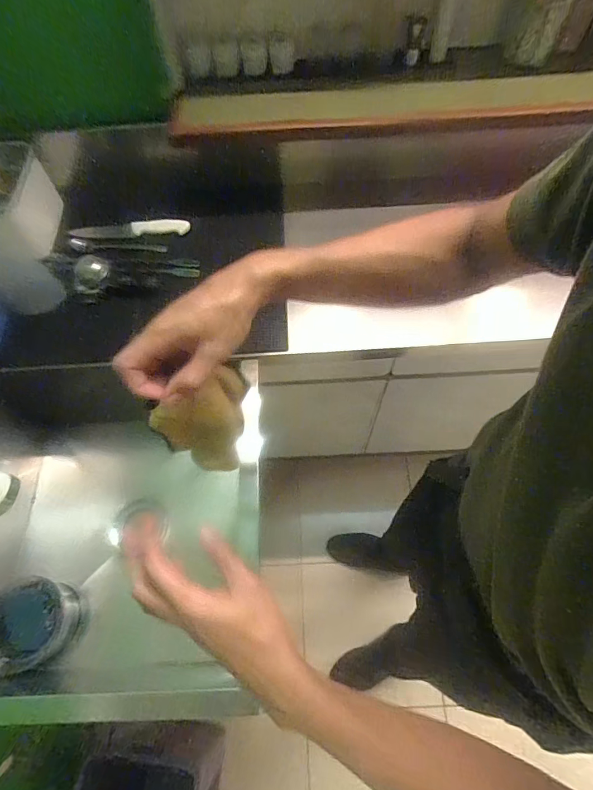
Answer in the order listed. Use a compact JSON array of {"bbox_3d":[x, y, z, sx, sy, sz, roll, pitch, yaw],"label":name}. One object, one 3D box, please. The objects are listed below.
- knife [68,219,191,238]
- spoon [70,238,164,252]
[{"bbox_3d":[-0.348,-0.355,0.885,0.243,0.023,0.034,-2,64,2],"label":"knife"},{"bbox_3d":[-0.373,-0.316,0.881,0.194,0.025,0.027,0,64,3],"label":"spoon"}]

